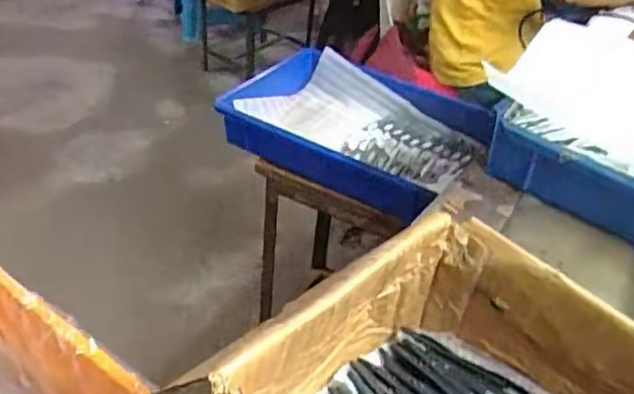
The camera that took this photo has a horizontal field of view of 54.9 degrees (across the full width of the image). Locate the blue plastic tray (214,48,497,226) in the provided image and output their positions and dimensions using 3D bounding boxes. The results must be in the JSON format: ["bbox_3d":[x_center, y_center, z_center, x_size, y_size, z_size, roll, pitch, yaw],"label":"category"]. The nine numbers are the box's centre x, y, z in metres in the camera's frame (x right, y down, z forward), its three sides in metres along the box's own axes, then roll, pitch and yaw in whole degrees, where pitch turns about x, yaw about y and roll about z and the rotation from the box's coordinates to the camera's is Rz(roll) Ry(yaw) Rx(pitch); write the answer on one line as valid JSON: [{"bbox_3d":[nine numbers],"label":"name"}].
[{"bbox_3d":[0.066,-0.128,1.031,0.379,0.074,0.320,21,41,18],"label":"blue plastic tray"}]

